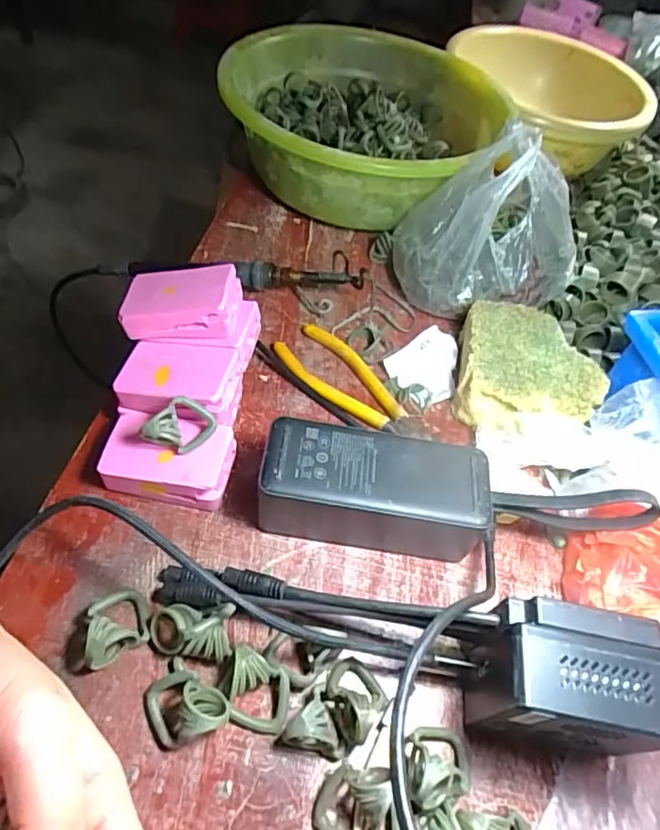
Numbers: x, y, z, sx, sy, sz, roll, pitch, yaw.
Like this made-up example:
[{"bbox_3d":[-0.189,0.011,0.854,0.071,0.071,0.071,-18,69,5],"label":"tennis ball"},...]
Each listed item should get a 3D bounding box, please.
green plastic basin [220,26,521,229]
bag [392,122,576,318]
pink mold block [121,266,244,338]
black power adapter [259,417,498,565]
[{"bbox_3d":[0.034,-0.273,0.541,0.240,0.101,0.270,15,51,2],"label":"green plastic basin"},{"bbox_3d":[0.136,-0.156,0.451,0.143,0.114,0.115,-8,55,-15],"label":"bag"},{"bbox_3d":[-0.097,-0.074,0.368,0.071,0.025,0.046,3,52,0],"label":"pink mold block"},{"bbox_3d":[0.025,0.045,0.334,0.131,0.044,0.055,9,52,-3],"label":"black power adapter"}]

